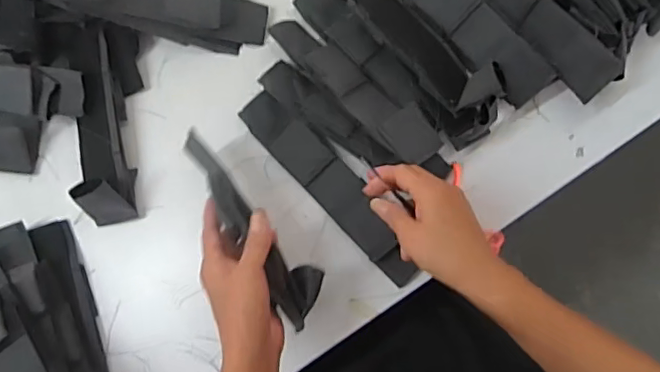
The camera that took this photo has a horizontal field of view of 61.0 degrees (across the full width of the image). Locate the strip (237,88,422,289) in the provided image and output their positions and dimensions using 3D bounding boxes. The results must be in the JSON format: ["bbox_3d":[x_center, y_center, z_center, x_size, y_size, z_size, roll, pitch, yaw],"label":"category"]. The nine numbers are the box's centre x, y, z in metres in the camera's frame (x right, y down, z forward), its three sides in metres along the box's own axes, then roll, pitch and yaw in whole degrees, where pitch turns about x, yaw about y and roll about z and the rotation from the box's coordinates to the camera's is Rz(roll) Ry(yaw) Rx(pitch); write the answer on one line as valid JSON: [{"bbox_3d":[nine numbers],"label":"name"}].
[{"bbox_3d":[0.001,-0.002,0.527,0.043,0.016,0.221,-43,80,-2],"label":"strip"}]

